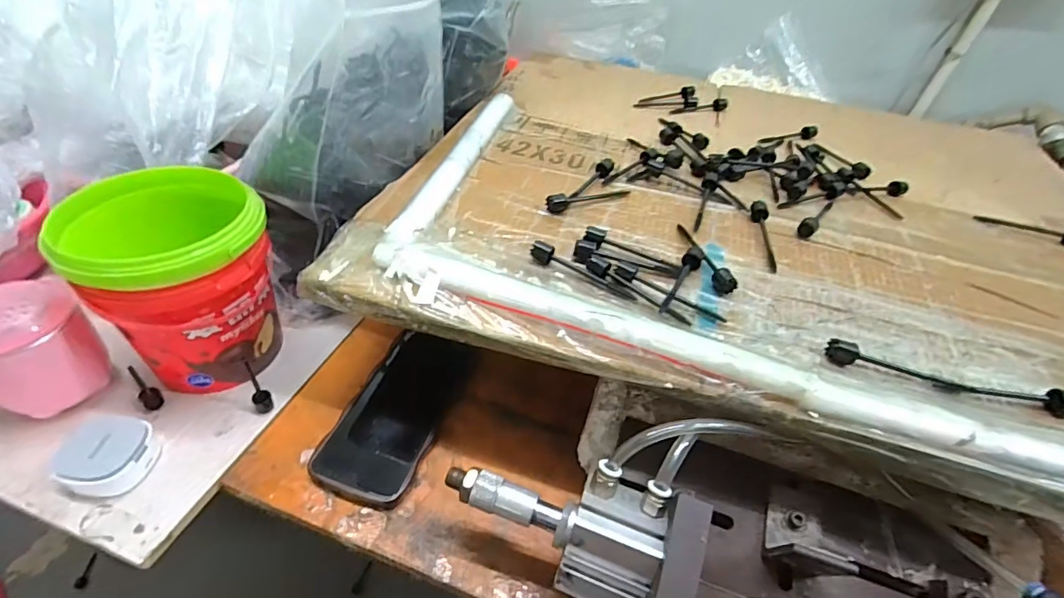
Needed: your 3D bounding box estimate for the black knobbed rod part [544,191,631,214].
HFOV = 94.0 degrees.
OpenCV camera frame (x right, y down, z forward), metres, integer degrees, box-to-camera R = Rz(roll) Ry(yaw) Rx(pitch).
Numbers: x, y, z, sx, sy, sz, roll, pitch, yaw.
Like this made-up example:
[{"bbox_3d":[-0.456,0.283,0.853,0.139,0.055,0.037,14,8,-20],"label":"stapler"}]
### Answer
[{"bbox_3d":[0.052,-0.096,0.450,0.087,0.014,0.014,-19,48,-26],"label":"black knobbed rod part"}]

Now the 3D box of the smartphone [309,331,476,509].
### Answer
[{"bbox_3d":[-0.113,0.095,0.429,0.077,0.017,0.161,15,42,11],"label":"smartphone"}]

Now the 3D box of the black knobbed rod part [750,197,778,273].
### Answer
[{"bbox_3d":[0.202,-0.058,0.427,0.013,0.016,0.089,9,42,1],"label":"black knobbed rod part"}]

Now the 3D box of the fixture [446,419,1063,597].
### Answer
[{"bbox_3d":[0.135,0.164,0.314,0.365,0.106,0.138,17,43,11],"label":"fixture"}]

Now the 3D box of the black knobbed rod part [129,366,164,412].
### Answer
[{"bbox_3d":[-0.337,0.075,0.429,0.061,0.008,0.015,31,47,25],"label":"black knobbed rod part"}]

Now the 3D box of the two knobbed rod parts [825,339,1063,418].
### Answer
[{"bbox_3d":[0.277,0.049,0.326,0.153,0.016,0.020,13,42,6],"label":"two knobbed rod parts"}]

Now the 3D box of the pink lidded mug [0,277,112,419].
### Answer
[{"bbox_3d":[-0.406,0.044,0.382,0.072,0.094,0.114,34,49,27],"label":"pink lidded mug"}]

